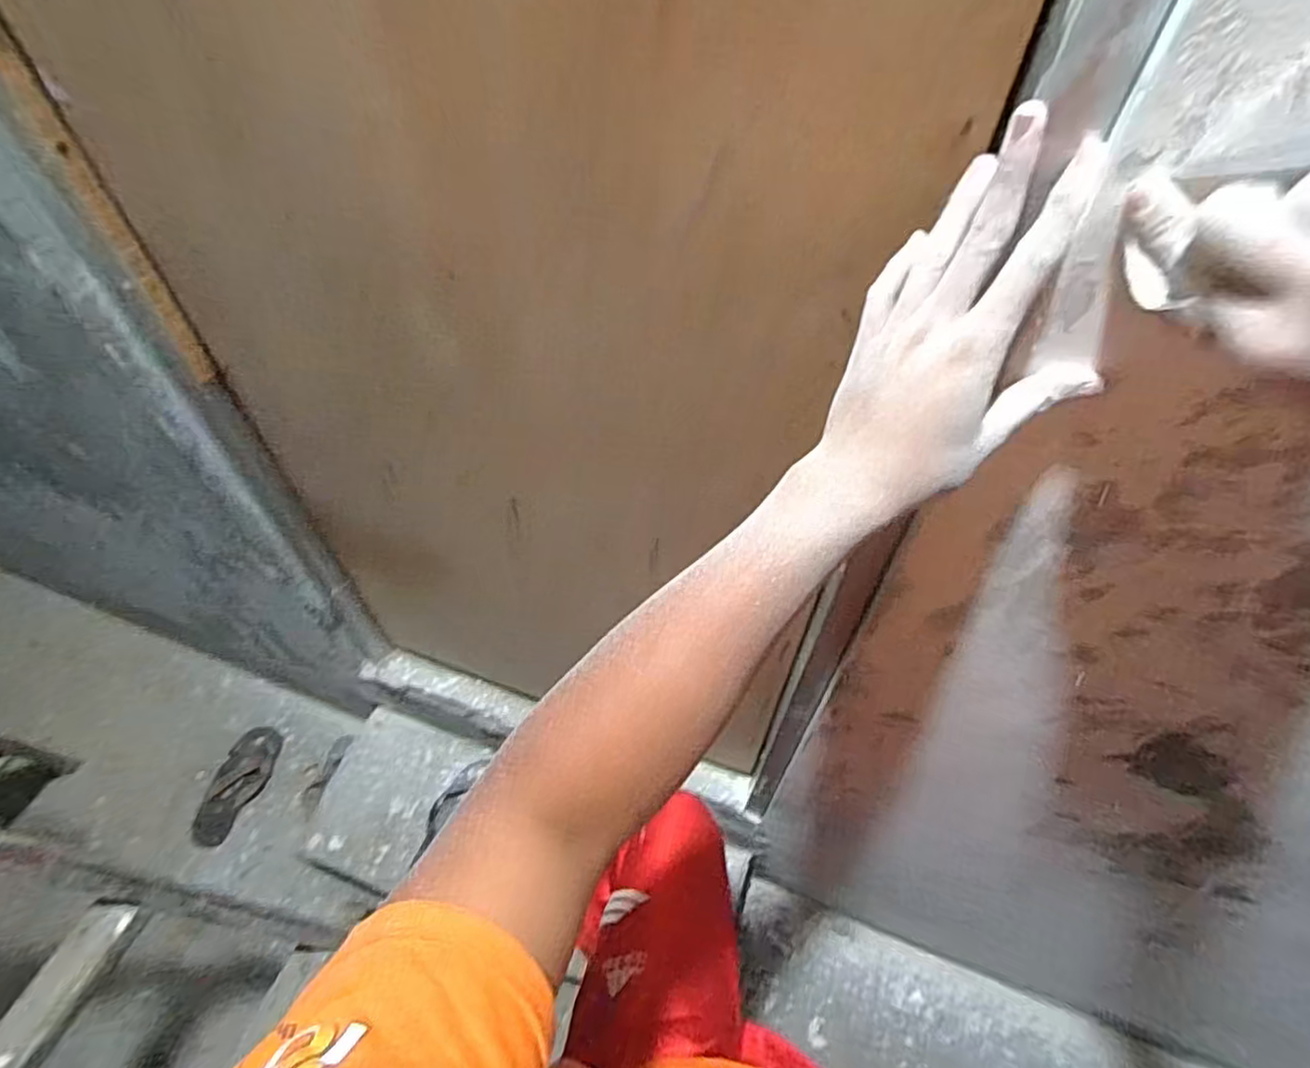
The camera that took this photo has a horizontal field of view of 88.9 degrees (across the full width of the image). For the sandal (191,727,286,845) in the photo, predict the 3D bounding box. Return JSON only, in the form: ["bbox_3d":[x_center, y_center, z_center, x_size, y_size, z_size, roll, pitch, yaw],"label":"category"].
[{"bbox_3d":[-0.951,0.573,1.526,0.130,0.050,0.270,6,52,5],"label":"sandal"}]

